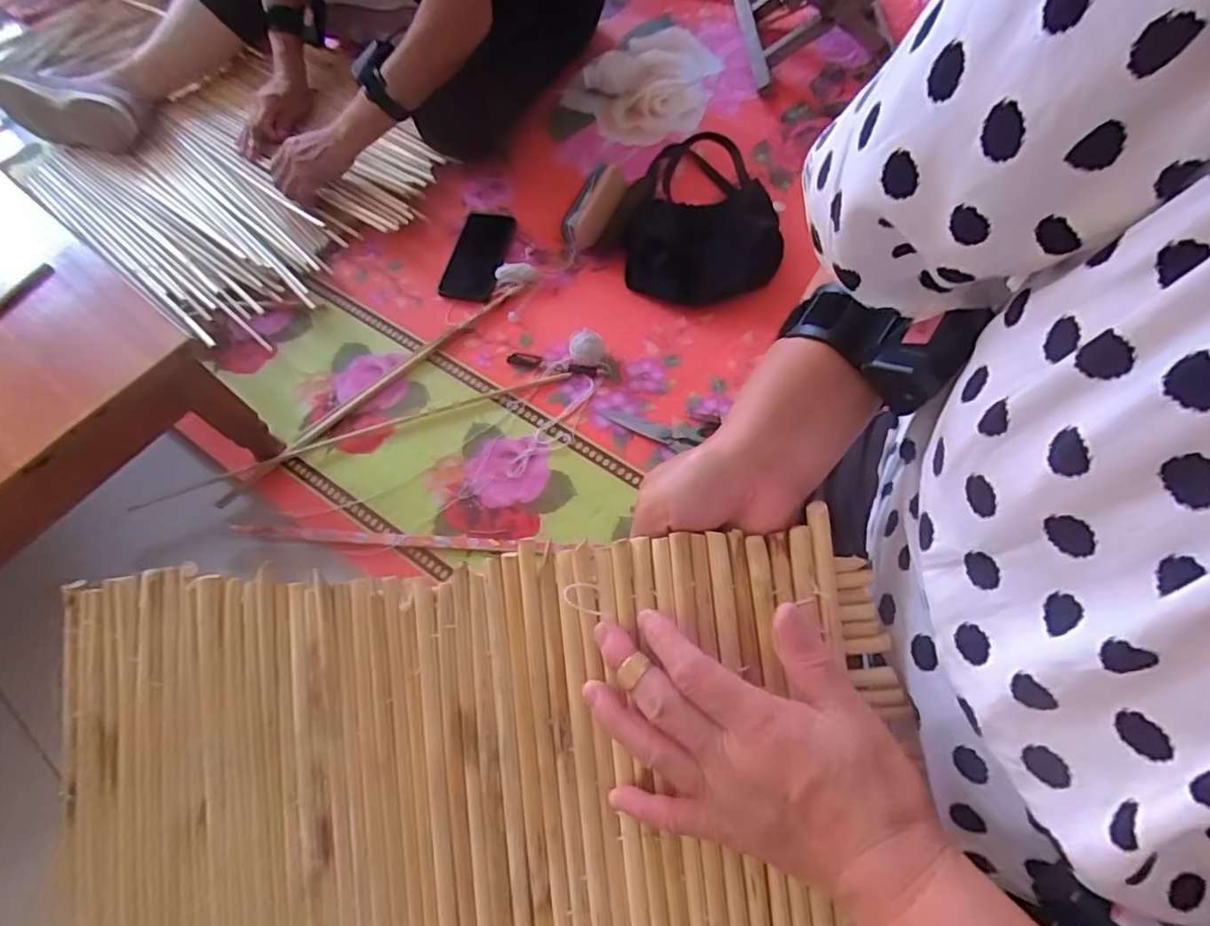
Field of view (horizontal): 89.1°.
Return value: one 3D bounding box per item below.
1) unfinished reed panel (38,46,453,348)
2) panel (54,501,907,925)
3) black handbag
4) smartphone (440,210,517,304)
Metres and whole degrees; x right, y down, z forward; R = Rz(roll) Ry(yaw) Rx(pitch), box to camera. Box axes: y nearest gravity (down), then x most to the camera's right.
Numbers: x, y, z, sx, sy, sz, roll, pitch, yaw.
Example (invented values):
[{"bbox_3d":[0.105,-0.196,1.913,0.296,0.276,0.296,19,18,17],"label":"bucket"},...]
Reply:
[{"bbox_3d":[-0.568,-0.465,0.962,0.555,0.035,0.511,36,71,18],"label":"unfinished reed panel"},{"bbox_3d":[-0.065,0.297,0.316,0.453,0.018,0.501,-8,83,5],"label":"panel"},{"bbox_3d":[0.125,-0.381,0.888,0.208,0.091,0.314,-7,65,-1],"label":"black handbag"},{"bbox_3d":[-0.188,-0.305,0.901,0.078,0.016,0.160,12,66,8],"label":"smartphone"}]

